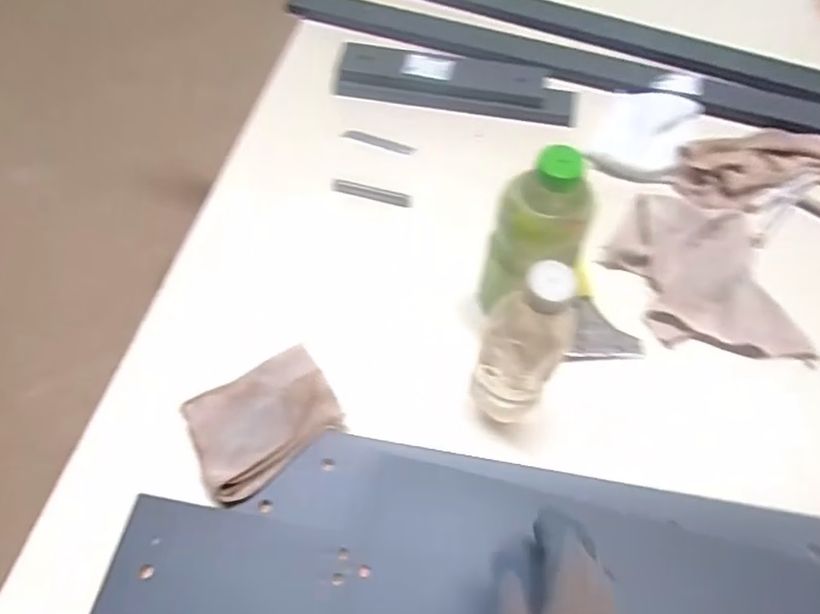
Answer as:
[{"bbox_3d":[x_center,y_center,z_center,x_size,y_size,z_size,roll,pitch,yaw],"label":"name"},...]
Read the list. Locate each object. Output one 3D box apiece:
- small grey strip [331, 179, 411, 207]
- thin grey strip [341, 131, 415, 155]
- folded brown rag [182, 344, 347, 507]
[{"bbox_3d":[-0.048,-0.148,0.774,0.103,0.012,0.017,12,62,5],"label":"small grey strip"},{"bbox_3d":[-0.041,-0.222,0.803,0.095,0.004,0.014,16,70,0],"label":"thin grey strip"},{"bbox_3d":[-0.150,0.105,0.594,0.145,0.035,0.127,-37,45,-17],"label":"folded brown rag"}]

